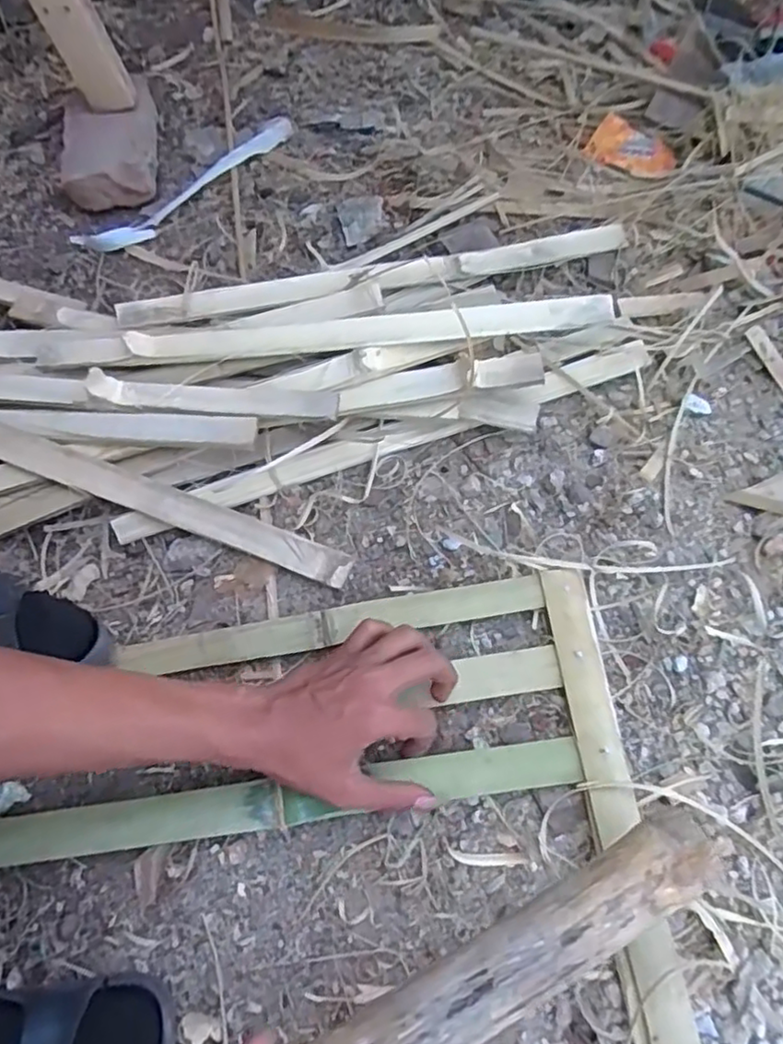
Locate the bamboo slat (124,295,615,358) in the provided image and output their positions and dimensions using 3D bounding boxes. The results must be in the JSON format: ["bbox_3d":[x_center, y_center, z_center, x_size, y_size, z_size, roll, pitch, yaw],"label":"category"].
[{"bbox_3d":[-0.023,-0.162,0.544,0.406,0.012,0.030,-3,79,6],"label":"bamboo slat"}]

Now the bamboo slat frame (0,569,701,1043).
[{"bbox_3d":[-0.066,0.279,0.389,0.478,0.031,0.475,-7,65,0],"label":"bamboo slat frame"}]

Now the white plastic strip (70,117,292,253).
[{"bbox_3d":[-0.221,-0.375,0.715,0.280,0.018,0.054,-37,68,-13],"label":"white plastic strip"}]

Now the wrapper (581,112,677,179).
[{"bbox_3d":[0.269,-0.418,0.711,0.098,0.008,0.076,32,71,17],"label":"wrapper"}]

